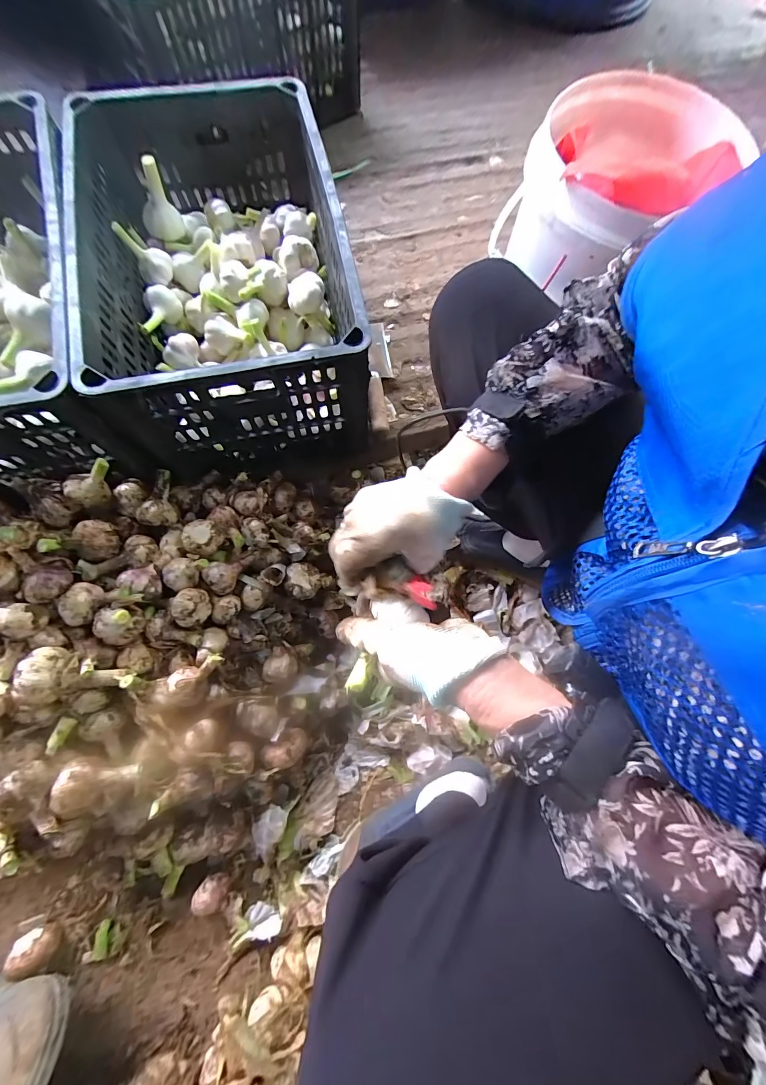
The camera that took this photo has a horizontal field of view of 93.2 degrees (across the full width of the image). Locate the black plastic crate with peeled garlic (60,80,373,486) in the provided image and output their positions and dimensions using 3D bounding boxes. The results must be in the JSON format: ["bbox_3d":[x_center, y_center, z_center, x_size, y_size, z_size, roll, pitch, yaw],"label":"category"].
[{"bbox_3d":[-0.201,-0.342,0.499,0.288,0.267,0.441,-11,75,-5],"label":"black plastic crate with peeled garlic"}]

